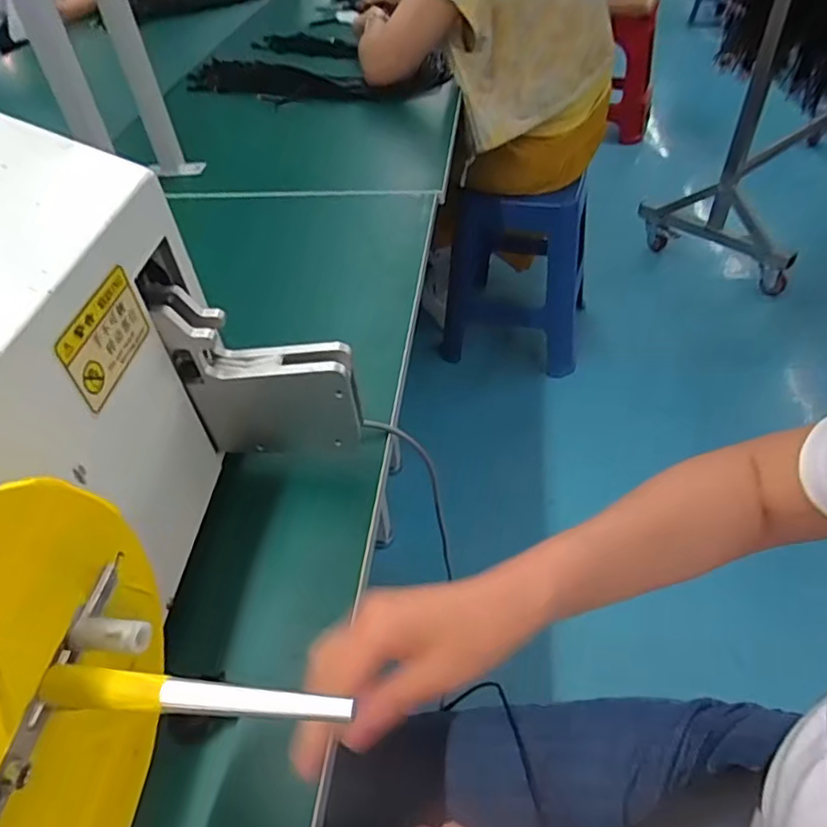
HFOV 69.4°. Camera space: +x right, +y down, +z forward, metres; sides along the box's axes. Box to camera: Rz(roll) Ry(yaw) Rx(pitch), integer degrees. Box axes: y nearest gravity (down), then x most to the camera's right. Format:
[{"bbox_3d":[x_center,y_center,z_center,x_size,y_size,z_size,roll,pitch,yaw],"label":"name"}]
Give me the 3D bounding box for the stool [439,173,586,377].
[{"bbox_3d":[0.272,-0.396,1.624,0.380,0.484,0.379,8,47,13],"label":"stool"}]

